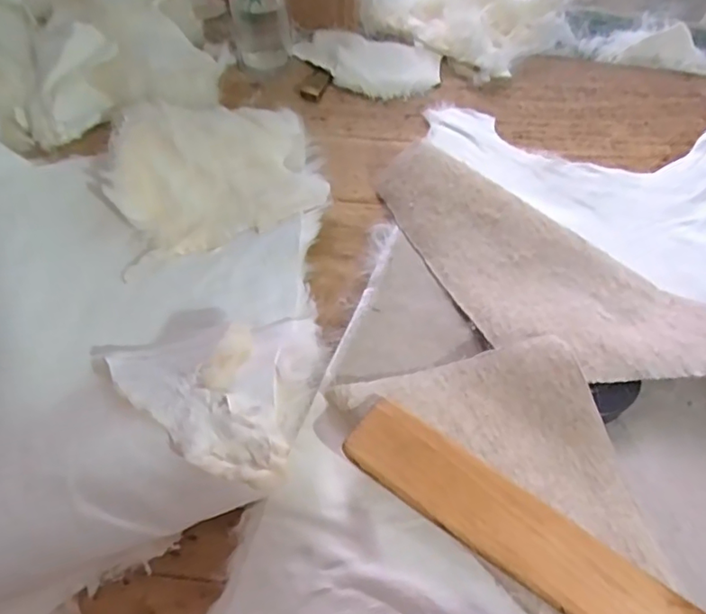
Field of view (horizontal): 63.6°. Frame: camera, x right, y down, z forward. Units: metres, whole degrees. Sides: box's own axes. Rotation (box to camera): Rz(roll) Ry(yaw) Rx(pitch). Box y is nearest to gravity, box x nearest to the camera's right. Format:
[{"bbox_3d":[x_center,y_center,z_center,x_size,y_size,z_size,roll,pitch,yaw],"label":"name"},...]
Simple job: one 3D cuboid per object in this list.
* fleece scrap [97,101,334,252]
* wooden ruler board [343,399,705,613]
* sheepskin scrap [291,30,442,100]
[{"bbox_3d":[-0.123,-0.129,0.523,0.190,0.055,0.161,-4,56,-5],"label":"fleece scrap"},{"bbox_3d":[0.207,0.210,0.334,0.487,0.008,0.058,33,59,14],"label":"wooden ruler board"},{"bbox_3d":[0.016,-0.277,0.647,0.165,0.023,0.085,6,56,1],"label":"sheepskin scrap"}]

